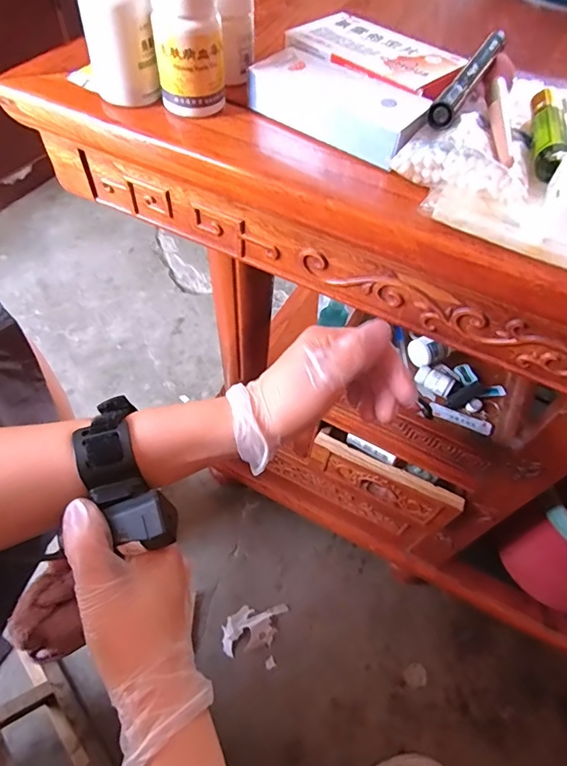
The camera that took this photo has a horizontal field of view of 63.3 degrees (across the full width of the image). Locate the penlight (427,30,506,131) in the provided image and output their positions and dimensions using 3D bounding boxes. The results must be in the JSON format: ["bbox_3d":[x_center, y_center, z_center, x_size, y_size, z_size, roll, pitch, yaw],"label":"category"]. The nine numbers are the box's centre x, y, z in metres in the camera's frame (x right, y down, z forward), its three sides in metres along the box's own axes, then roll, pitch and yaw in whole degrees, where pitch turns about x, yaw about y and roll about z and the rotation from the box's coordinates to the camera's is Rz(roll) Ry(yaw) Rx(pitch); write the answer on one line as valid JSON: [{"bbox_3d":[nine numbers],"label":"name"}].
[{"bbox_3d":[0.128,-0.209,0.310,0.014,0.014,0.148,26,57,13],"label":"penlight"}]

